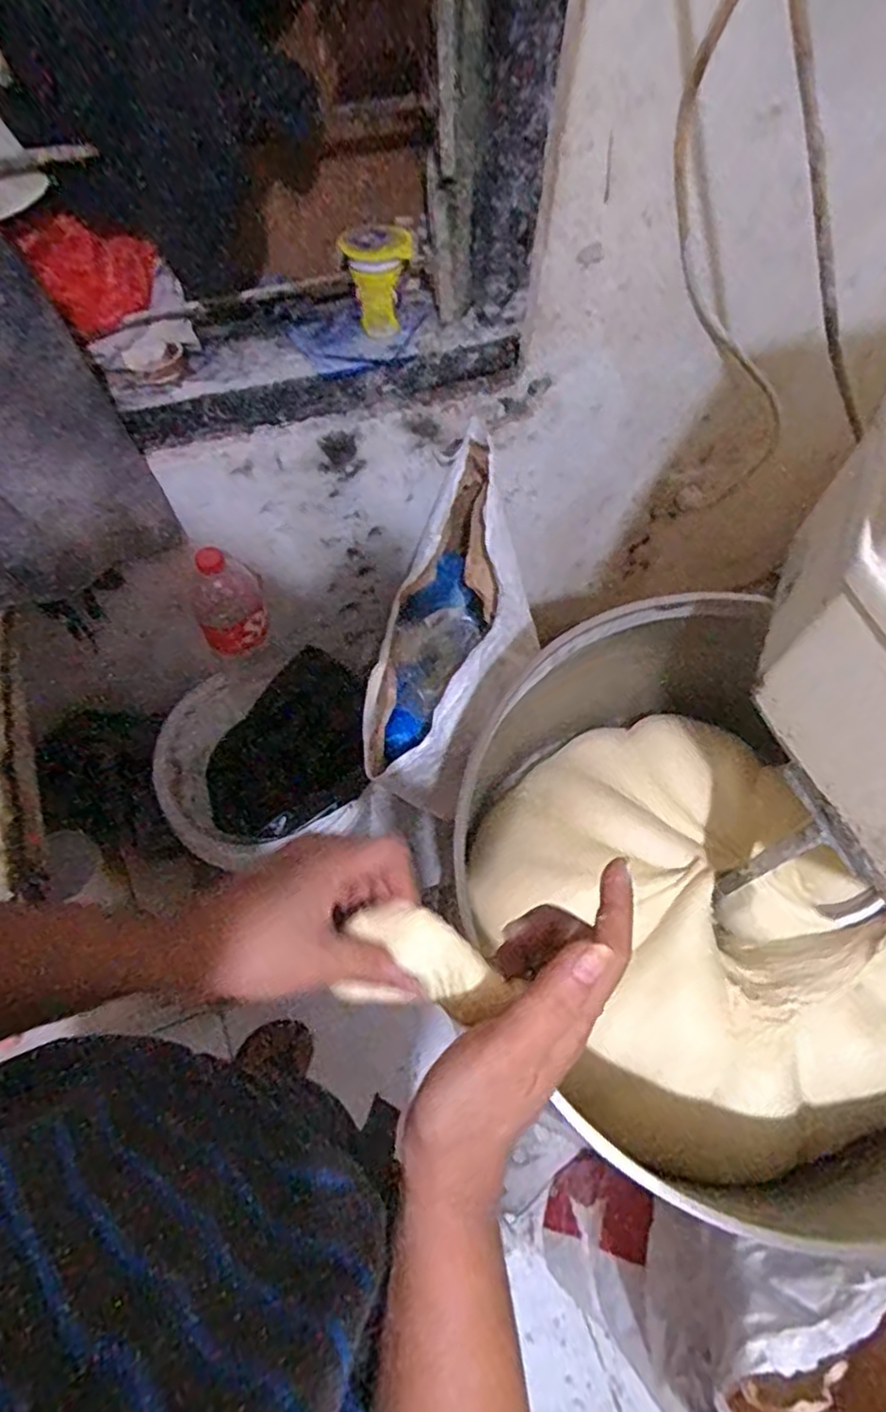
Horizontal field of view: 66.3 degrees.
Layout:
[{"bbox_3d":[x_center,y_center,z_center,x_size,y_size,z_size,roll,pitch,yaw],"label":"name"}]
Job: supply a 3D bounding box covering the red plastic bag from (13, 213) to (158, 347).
[{"bbox_3d":[-0.335,-0.417,0.653,0.119,0.112,0.036,-36,69,-18],"label":"red plastic bag"}]

